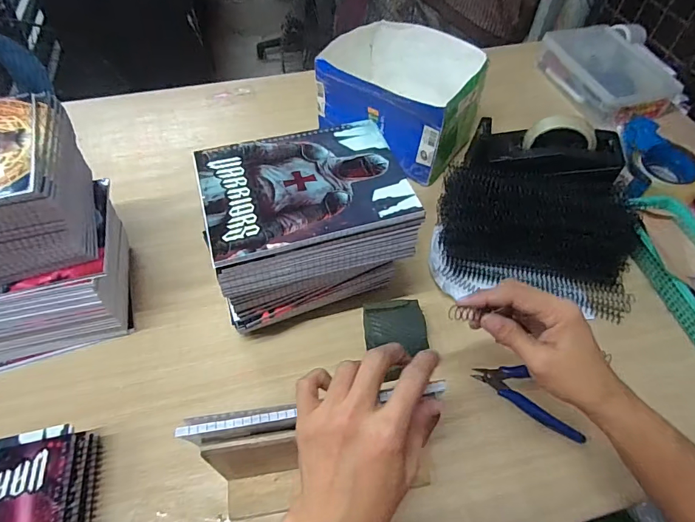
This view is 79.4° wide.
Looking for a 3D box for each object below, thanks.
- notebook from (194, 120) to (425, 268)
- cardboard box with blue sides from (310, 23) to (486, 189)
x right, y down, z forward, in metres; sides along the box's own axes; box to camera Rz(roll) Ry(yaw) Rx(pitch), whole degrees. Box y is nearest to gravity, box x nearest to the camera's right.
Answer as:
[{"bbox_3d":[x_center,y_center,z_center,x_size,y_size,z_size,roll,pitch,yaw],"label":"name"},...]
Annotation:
[{"bbox_3d":[-0.042,-0.078,0.409,0.193,0.009,0.141,-16,54,-11],"label":"notebook"},{"bbox_3d":[0.089,-0.264,0.663,0.222,0.122,0.184,31,60,20],"label":"cardboard box with blue sides"}]

